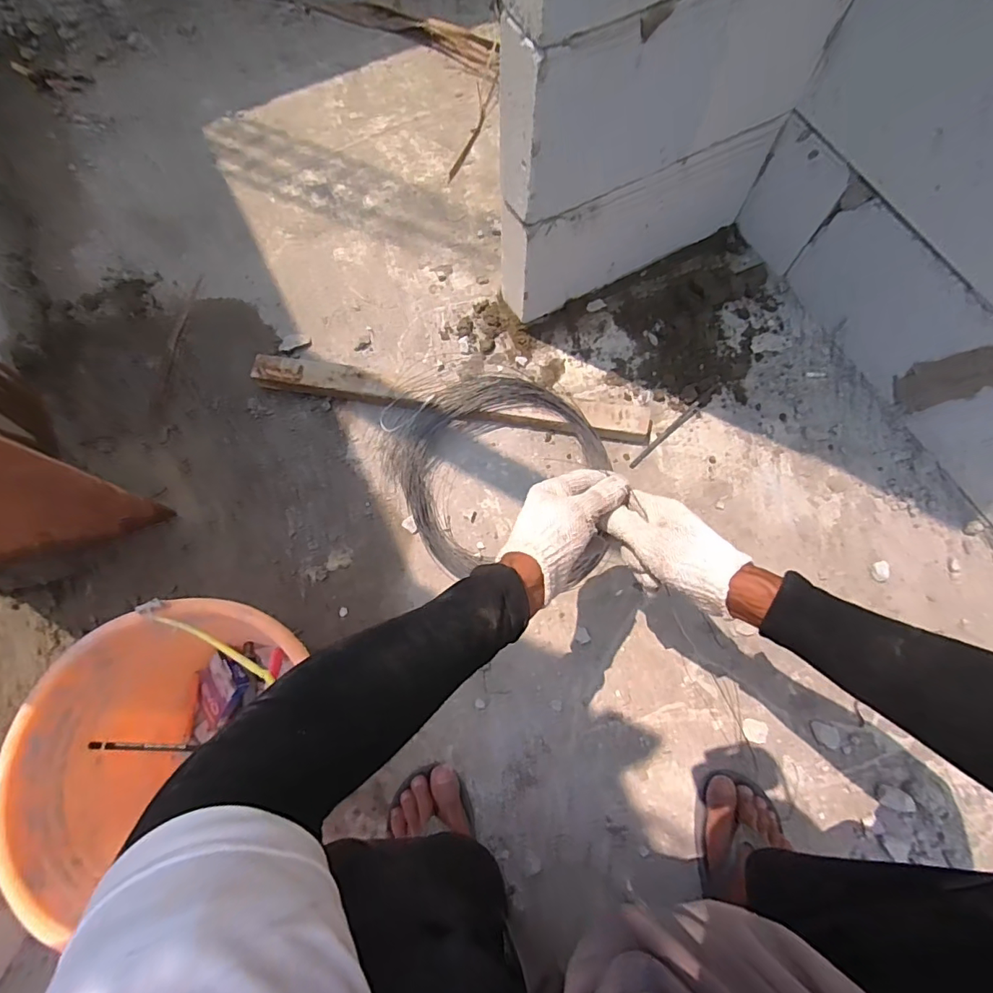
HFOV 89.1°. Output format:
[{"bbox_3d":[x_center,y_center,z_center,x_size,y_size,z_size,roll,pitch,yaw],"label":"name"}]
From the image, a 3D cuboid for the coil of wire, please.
[{"bbox_3d":[0.019,-0.032,0.745,0.294,0.060,0.334,-37,77,-11],"label":"coil of wire"}]

